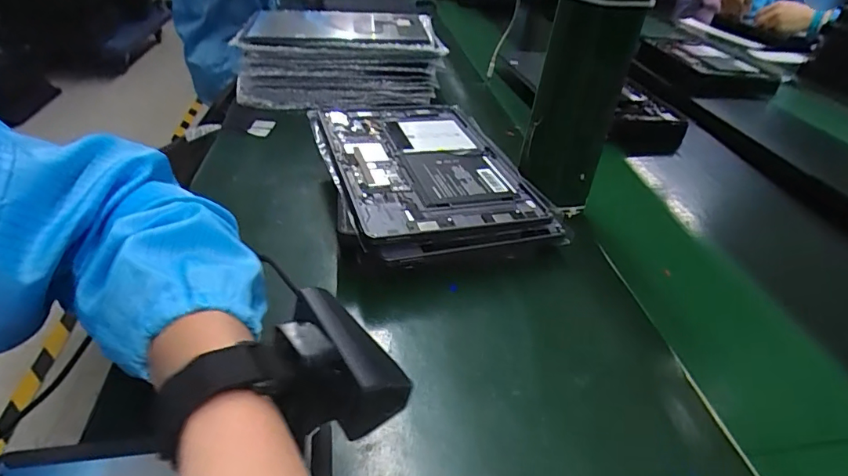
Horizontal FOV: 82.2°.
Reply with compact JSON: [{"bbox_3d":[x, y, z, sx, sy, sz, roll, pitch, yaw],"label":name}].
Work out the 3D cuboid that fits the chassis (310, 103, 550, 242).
[{"bbox_3d":[-0.007,-0.082,0.495,0.166,0.015,0.266,-8,39,-16],"label":"chassis"}]

